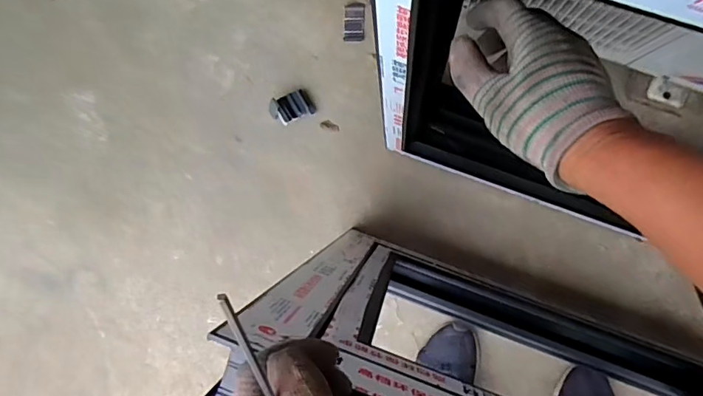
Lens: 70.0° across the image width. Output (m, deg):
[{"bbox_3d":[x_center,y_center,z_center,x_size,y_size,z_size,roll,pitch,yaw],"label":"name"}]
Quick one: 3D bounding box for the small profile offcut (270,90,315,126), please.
[{"bbox_3d":[-0.114,-0.170,0.945,0.081,0.041,0.051,-25,88,9],"label":"small profile offcut"}]

